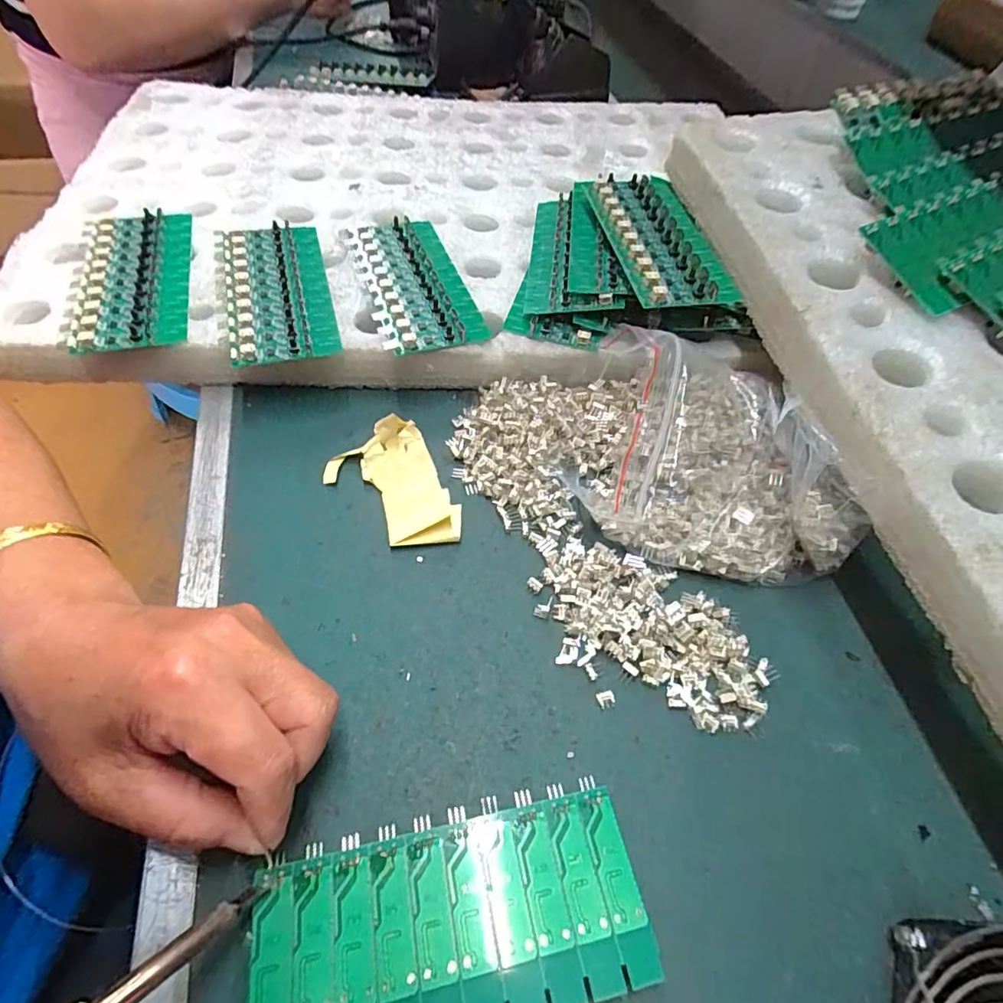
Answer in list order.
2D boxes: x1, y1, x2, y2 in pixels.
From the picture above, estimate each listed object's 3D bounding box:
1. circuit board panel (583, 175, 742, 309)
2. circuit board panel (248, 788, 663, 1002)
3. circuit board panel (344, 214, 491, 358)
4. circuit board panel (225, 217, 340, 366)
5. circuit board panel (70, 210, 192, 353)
[{"bbox_3d":[0.099,-0.174,0.358,0.059,0.010,0.143,-7,56,-7],"label":"circuit board panel"},{"bbox_3d":[-0.018,0.152,0.200,0.137,0.009,0.062,-8,56,-9],"label":"circuit board panel"},{"bbox_3d":[-0.060,-0.150,0.369,0.064,0.007,0.137,-16,57,-13],"label":"circuit board panel"},{"bbox_3d":[-0.145,-0.140,0.356,0.060,0.009,0.135,-13,57,-11],"label":"circuit board panel"},{"bbox_3d":[-0.234,-0.145,0.353,0.062,0.010,0.131,-12,57,-11],"label":"circuit board panel"}]

